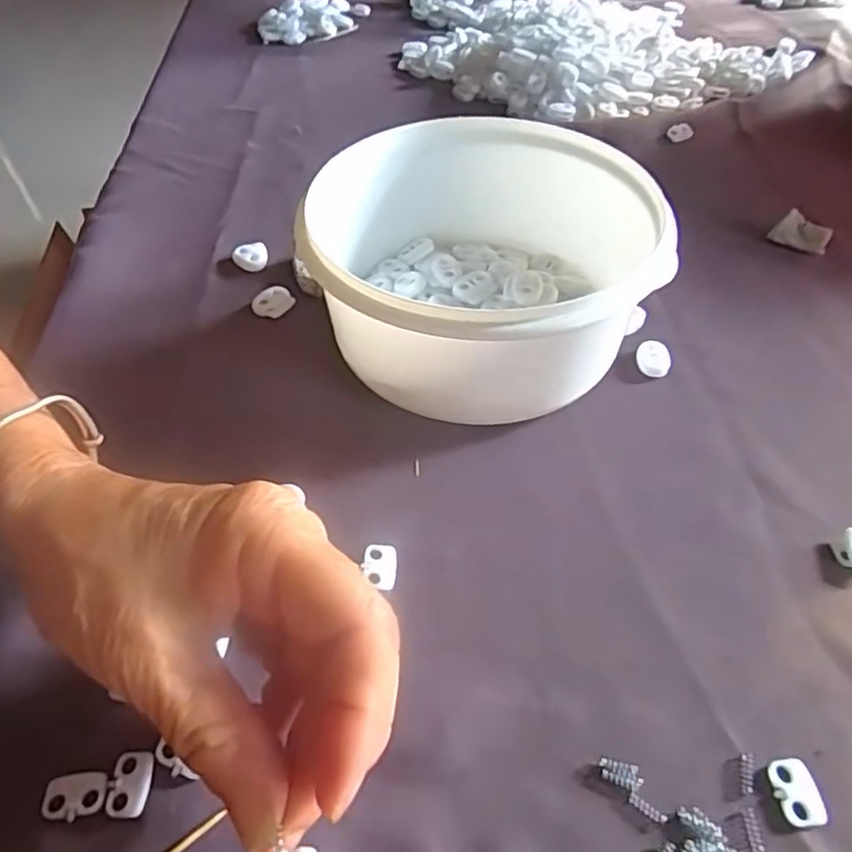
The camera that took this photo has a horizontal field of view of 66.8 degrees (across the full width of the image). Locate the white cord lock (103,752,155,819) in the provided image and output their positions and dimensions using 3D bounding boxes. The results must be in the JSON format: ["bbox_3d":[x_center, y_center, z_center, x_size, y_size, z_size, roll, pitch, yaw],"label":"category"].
[{"bbox_3d":[-0.094,0.113,0.204,0.013,0.004,0.018,0,50,2],"label":"white cord lock"}]

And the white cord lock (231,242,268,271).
[{"bbox_3d":[-0.104,-0.100,0.386,0.020,0.011,0.014,-16,52,-12],"label":"white cord lock"}]

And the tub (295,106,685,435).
[{"bbox_3d":[0.030,-0.074,0.313,0.151,0.075,0.159,-1,50,0],"label":"tub"}]

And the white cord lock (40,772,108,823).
[{"bbox_3d":[-0.111,0.116,0.202,0.018,0.004,0.013,-7,50,-4],"label":"white cord lock"}]

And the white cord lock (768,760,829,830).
[{"bbox_3d":[0.115,0.113,0.200,0.013,0.004,0.018,-2,50,0],"label":"white cord lock"}]

